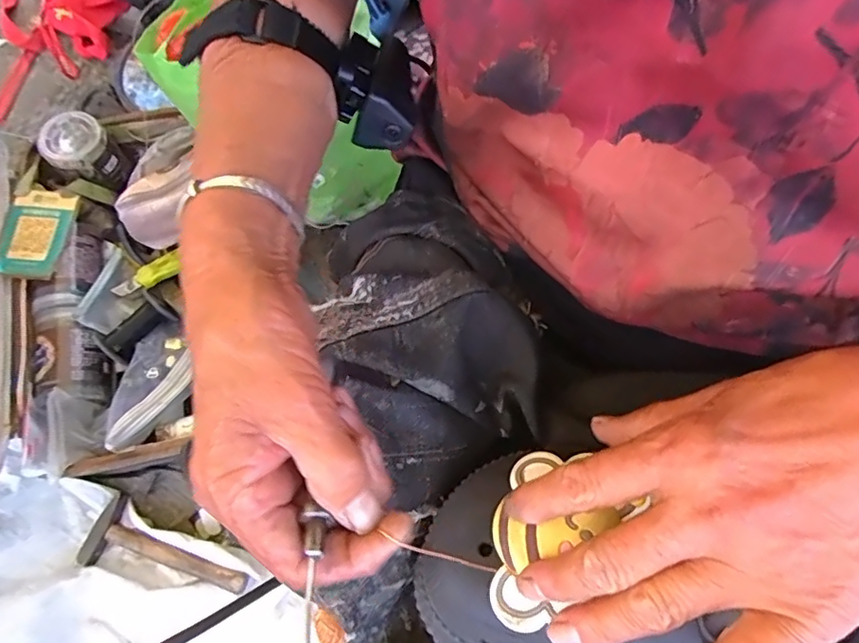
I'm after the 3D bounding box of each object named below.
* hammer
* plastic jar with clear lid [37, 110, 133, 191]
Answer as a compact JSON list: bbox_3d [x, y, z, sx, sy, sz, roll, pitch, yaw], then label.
[{"bbox_3d":[-0.347,0.316,0.716,0.224,0.030,0.094,26,77,8],"label":"hammer"},{"bbox_3d":[-0.477,-0.235,0.775,0.073,0.089,0.079,0,75,1],"label":"plastic jar with clear lid"}]

